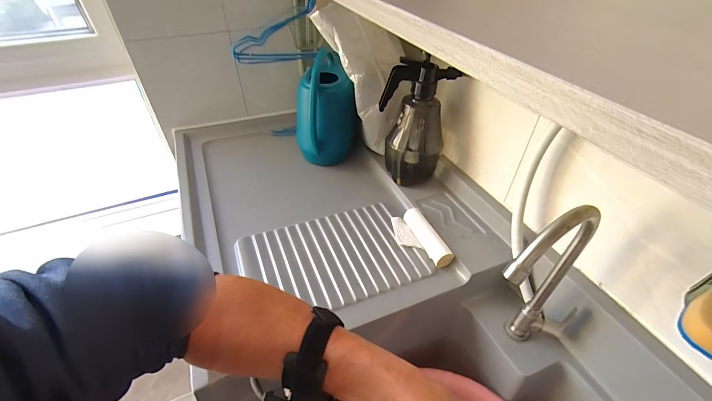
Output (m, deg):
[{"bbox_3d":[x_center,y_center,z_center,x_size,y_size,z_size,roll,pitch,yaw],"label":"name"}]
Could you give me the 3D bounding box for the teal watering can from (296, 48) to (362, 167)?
[{"bbox_3d":[-0.070,-0.211,0.766,0.144,0.218,0.150,-7,43,-8],"label":"teal watering can"}]

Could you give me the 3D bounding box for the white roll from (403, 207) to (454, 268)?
[{"bbox_3d":[0.136,0.068,0.632,0.035,0.033,0.125,-14,44,-15],"label":"white roll"}]

